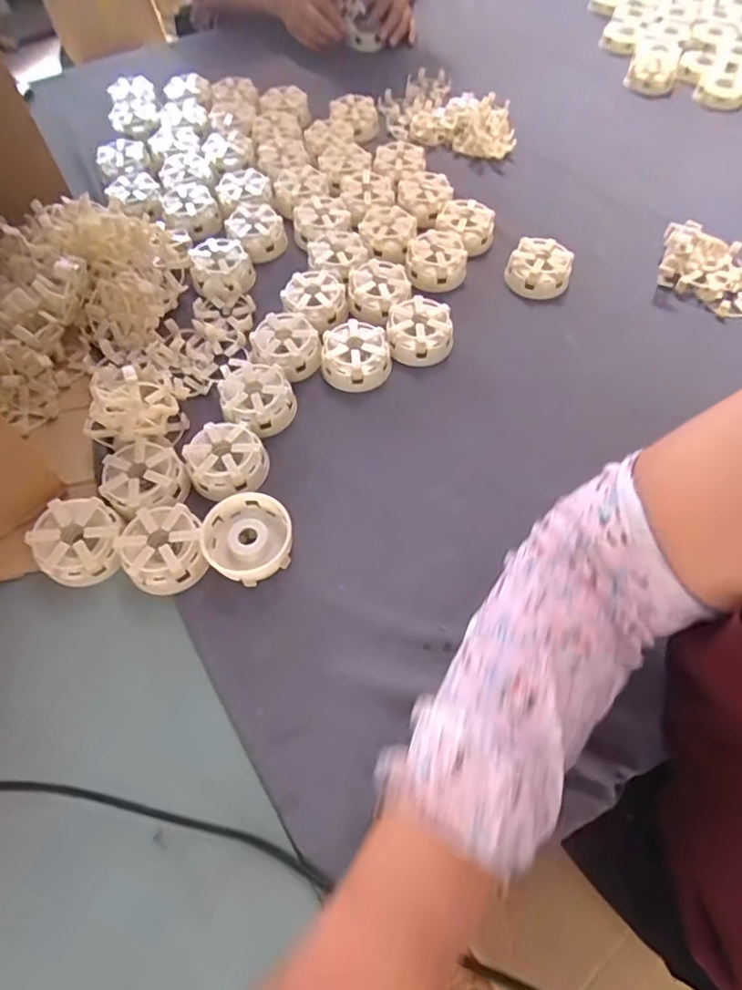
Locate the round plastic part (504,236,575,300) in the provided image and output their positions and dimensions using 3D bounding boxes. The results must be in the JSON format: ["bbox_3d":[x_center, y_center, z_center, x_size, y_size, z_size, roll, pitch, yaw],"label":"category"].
[{"bbox_3d":[0.181,-0.245,0.581,0.065,0.033,0.065,0,61,0],"label":"round plastic part"}]

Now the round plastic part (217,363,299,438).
[{"bbox_3d":[-0.104,-0.089,0.491,0.062,0.028,0.068,0,61,0],"label":"round plastic part"}]

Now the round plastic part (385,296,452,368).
[{"bbox_3d":[0.049,-0.164,0.533,0.064,0.030,0.064,0,61,0],"label":"round plastic part"}]

